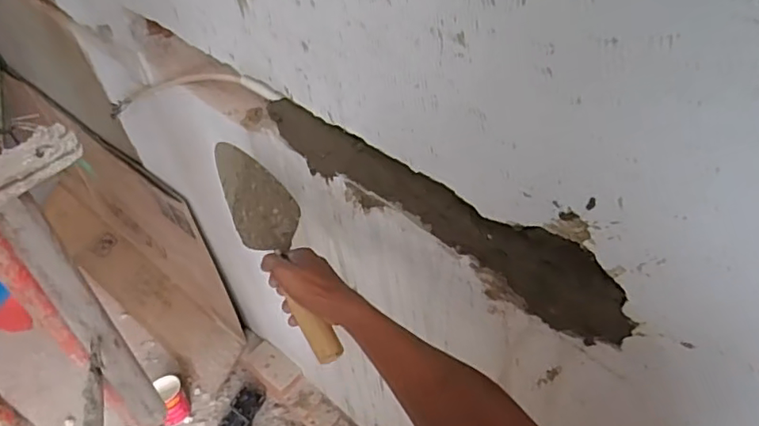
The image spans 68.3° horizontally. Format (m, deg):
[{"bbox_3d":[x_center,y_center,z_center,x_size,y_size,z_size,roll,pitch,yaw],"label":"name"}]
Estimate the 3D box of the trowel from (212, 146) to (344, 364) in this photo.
[{"bbox_3d":[-0.121,0.041,0.687,0.073,0.061,0.310,-23,61,-16],"label":"trowel"}]

